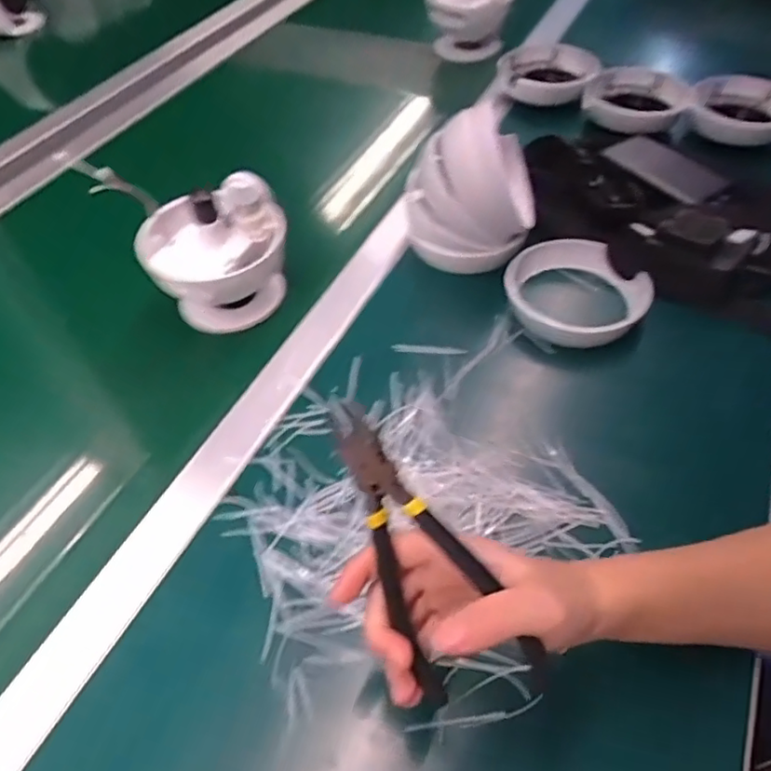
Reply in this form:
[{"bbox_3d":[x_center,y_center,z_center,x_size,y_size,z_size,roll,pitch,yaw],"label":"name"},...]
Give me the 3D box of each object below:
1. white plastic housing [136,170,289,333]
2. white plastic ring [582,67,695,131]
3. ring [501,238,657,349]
[{"bbox_3d":[-0.143,-0.112,0.536,0.120,0.103,0.095,-23,52,-14],"label":"white plastic housing"},{"bbox_3d":[0.301,-0.344,0.735,0.119,0.032,0.117,16,53,18],"label":"white plastic ring"},{"bbox_3d":[0.164,-0.082,0.542,0.114,0.041,0.110,-3,50,3],"label":"ring"}]

